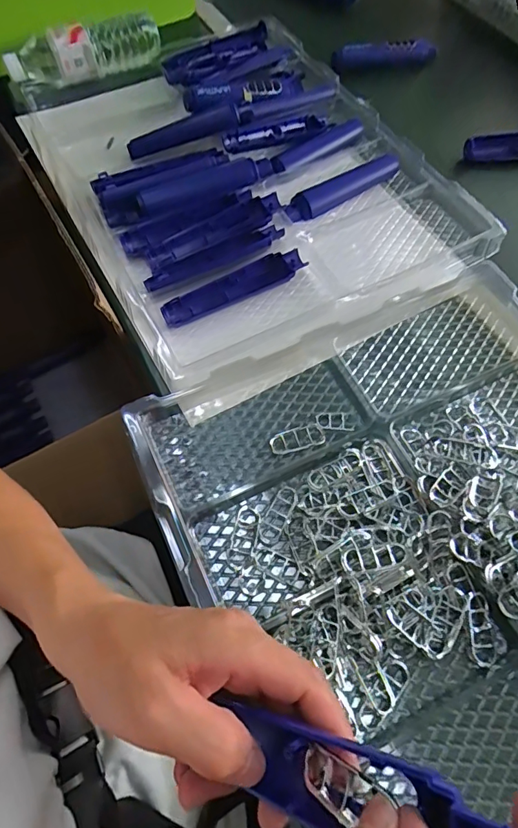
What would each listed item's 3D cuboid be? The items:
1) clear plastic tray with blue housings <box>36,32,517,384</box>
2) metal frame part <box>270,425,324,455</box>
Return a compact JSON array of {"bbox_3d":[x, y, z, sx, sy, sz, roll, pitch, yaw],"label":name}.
[{"bbox_3d":[-0.016,-0.313,0.599,0.447,0.059,0.554,-26,67,-14],"label":"clear plastic tray with blue housings"},{"bbox_3d":[0.036,0.024,0.430,0.051,0.007,0.023,-15,65,-9],"label":"metal frame part"}]

